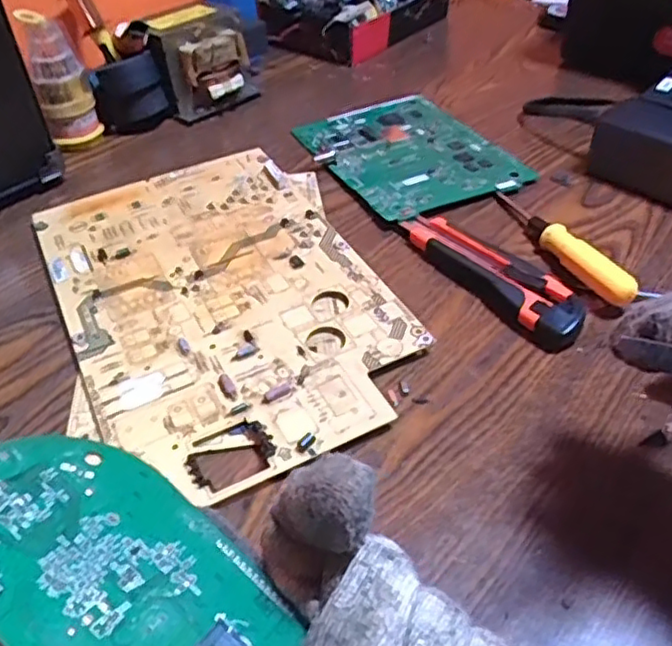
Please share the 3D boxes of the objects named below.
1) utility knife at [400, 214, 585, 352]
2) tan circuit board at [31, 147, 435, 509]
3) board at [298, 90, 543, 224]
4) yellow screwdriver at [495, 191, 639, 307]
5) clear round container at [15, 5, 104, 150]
[{"bbox_3d":[0.100,-0.035,0.440,0.036,0.022,0.152,-30,50,-26],"label":"utility knife"},{"bbox_3d":[-0.080,-0.023,0.445,0.189,0.014,0.304,-21,46,-19],"label":"tan circuit board"},{"bbox_3d":[0.060,-0.152,0.573,0.140,0.016,0.189,-19,46,-17],"label":"board"},{"bbox_3d":[0.152,-0.061,0.452,0.016,0.021,0.145,-17,45,-15],"label":"yellow screwdriver"},{"bbox_3d":[-0.242,-0.214,0.578,0.050,0.106,0.043,-17,45,-15],"label":"clear round container"}]

